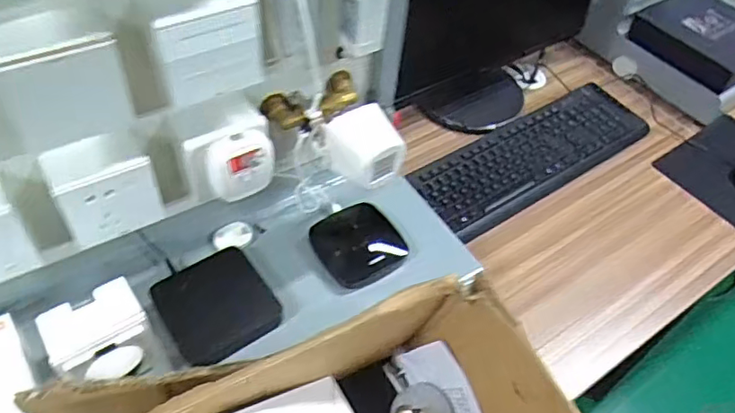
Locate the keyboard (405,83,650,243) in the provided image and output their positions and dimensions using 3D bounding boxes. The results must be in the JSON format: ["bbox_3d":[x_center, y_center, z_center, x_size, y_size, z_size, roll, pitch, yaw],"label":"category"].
[{"bbox_3d":[0.276,-0.088,0.944,0.446,0.027,0.136,-28,56,-26],"label":"keyboard"}]

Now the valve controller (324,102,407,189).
[{"bbox_3d":[-0.003,-0.063,0.617,0.076,0.042,0.074,-20,53,-20],"label":"valve controller"}]

